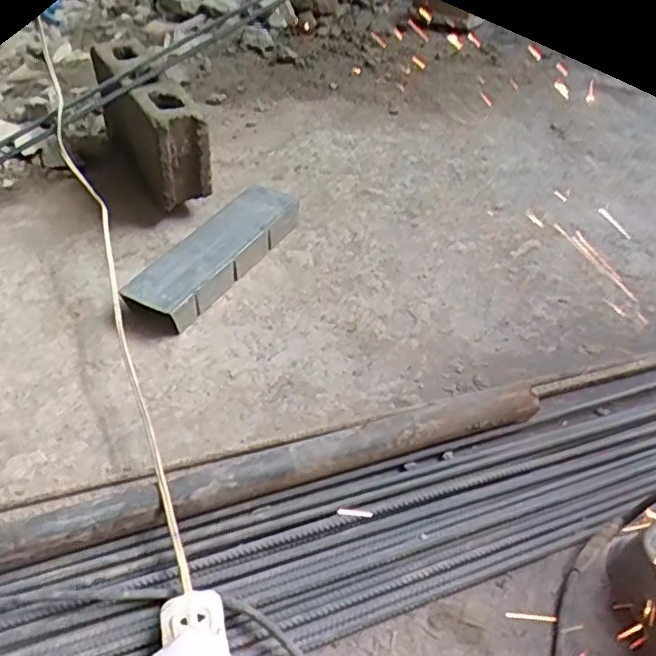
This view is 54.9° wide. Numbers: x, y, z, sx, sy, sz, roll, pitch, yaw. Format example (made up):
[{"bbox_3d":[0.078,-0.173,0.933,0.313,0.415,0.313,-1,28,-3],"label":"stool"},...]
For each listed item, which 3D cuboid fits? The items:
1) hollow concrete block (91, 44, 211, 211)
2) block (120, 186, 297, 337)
[{"bbox_3d":[-0.340,-0.389,1.177,0.089,0.159,0.372,-22,50,-24],"label":"hollow concrete block"},{"bbox_3d":[-0.184,-0.125,1.039,0.112,0.060,0.342,25,48,20],"label":"block"}]

